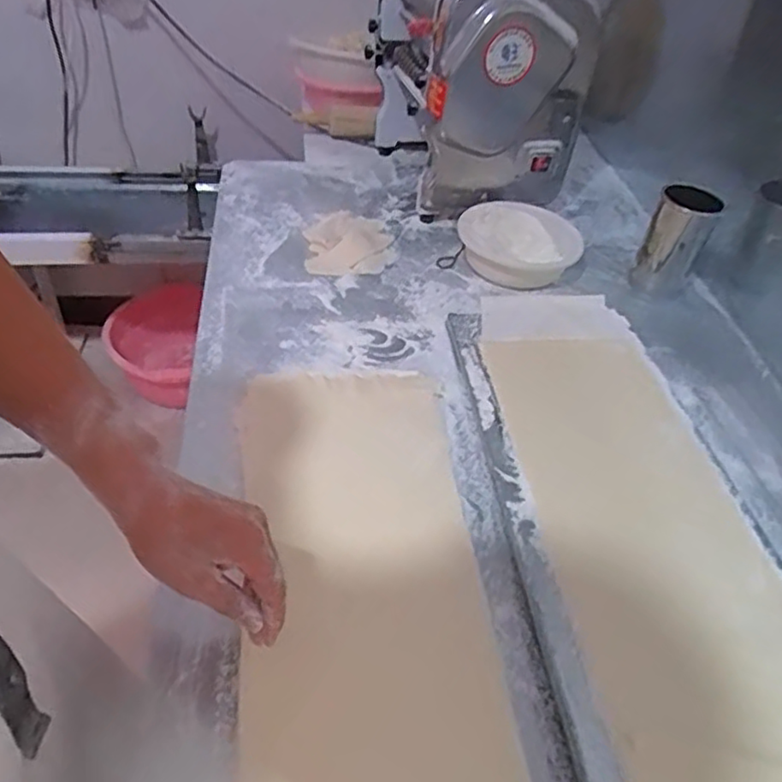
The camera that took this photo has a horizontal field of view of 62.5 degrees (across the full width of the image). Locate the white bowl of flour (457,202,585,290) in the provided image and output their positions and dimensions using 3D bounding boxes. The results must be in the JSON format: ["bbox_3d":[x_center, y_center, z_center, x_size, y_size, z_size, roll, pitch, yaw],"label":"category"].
[{"bbox_3d":[0.193,-0.229,1.010,0.187,0.061,0.164,26,48,20],"label":"white bowl of flour"}]

